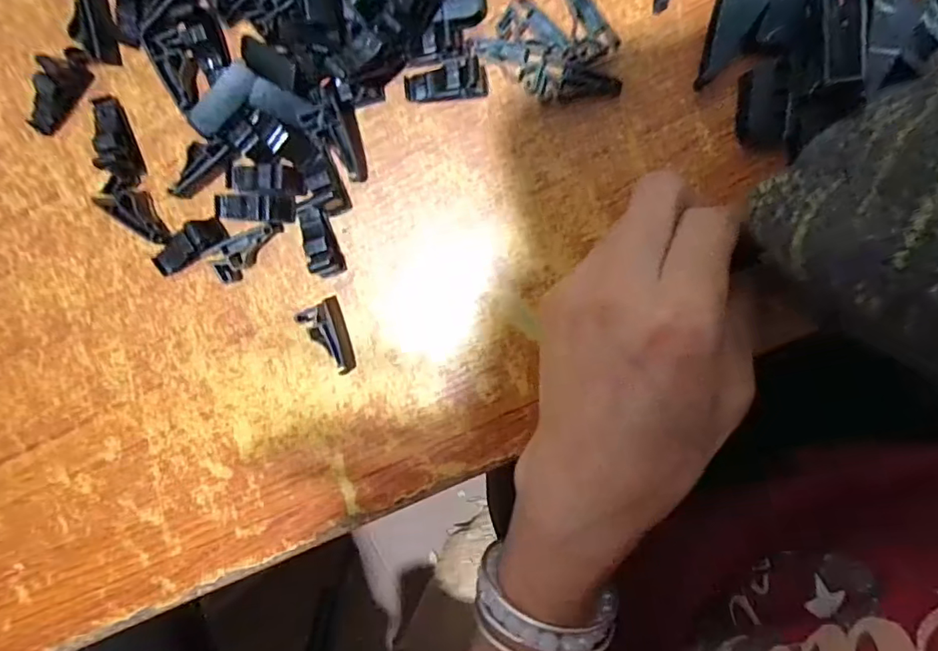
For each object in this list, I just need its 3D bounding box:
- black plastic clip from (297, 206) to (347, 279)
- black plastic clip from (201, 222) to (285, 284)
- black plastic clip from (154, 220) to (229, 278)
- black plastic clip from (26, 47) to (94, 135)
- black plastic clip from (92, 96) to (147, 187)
[{"bbox_3d":[-0.058,-0.033,0.208,0.010,0.014,0.028,-17,96,5],"label":"black plastic clip"},{"bbox_3d":[-0.088,-0.032,0.210,0.031,0.009,0.014,-41,94,7],"label":"black plastic clip"},{"bbox_3d":[-0.111,-0.030,0.208,0.031,0.013,0.010,-33,95,7],"label":"black plastic clip"},{"bbox_3d":[-0.157,-0.088,0.201,0.010,0.014,0.035,44,97,-3],"label":"black plastic clip"},{"bbox_3d":[-0.135,-0.071,0.204,0.011,0.012,0.034,-12,97,4],"label":"black plastic clip"}]

